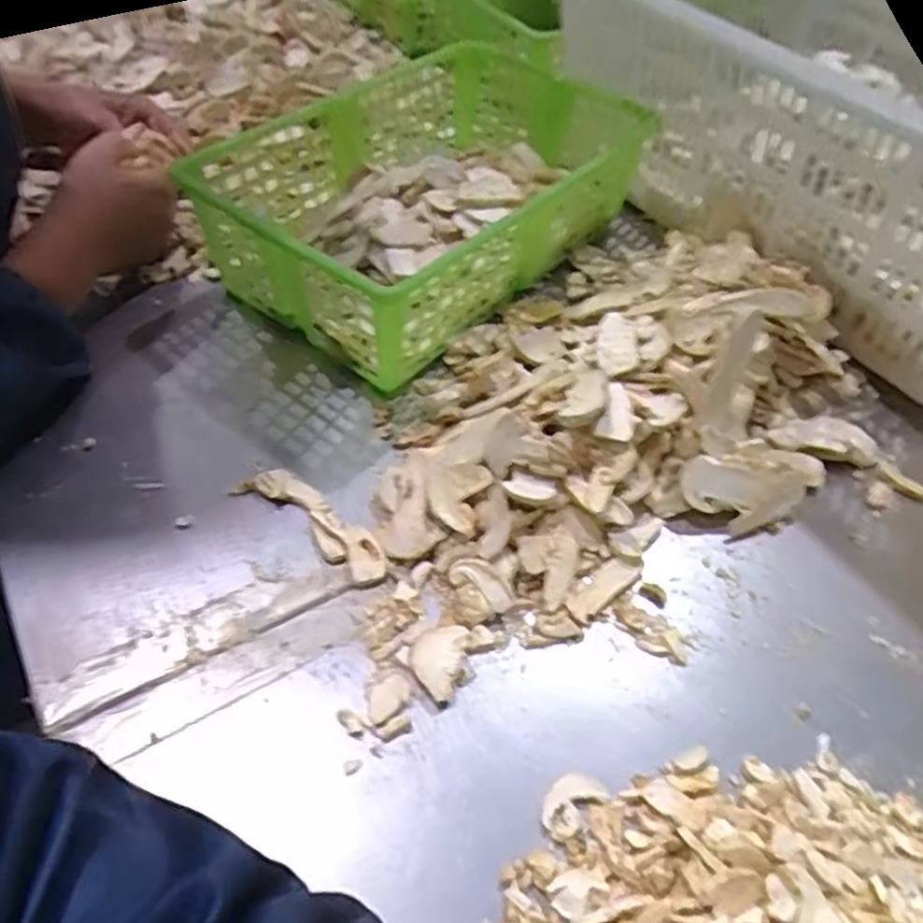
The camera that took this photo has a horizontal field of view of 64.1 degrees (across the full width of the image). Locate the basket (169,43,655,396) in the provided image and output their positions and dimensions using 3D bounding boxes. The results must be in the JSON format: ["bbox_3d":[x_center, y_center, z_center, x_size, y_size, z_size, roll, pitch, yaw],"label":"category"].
[{"bbox_3d":[-0.024,-0.226,0.608,0.240,0.103,0.348,36,56,23],"label":"basket"}]

